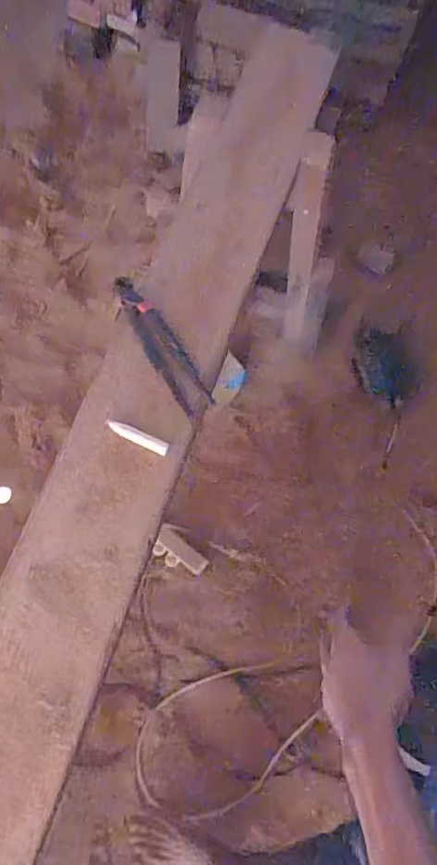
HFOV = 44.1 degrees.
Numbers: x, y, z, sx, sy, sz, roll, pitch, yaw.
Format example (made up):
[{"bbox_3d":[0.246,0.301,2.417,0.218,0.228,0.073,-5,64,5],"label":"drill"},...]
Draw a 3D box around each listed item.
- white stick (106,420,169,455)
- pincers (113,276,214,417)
[{"bbox_3d":[-0.098,0.004,0.653,0.077,0.010,0.018,24,72,4],"label":"white stick"},{"bbox_3d":[-0.077,-0.120,0.709,0.049,0.029,0.214,-26,75,-11],"label":"pincers"}]

